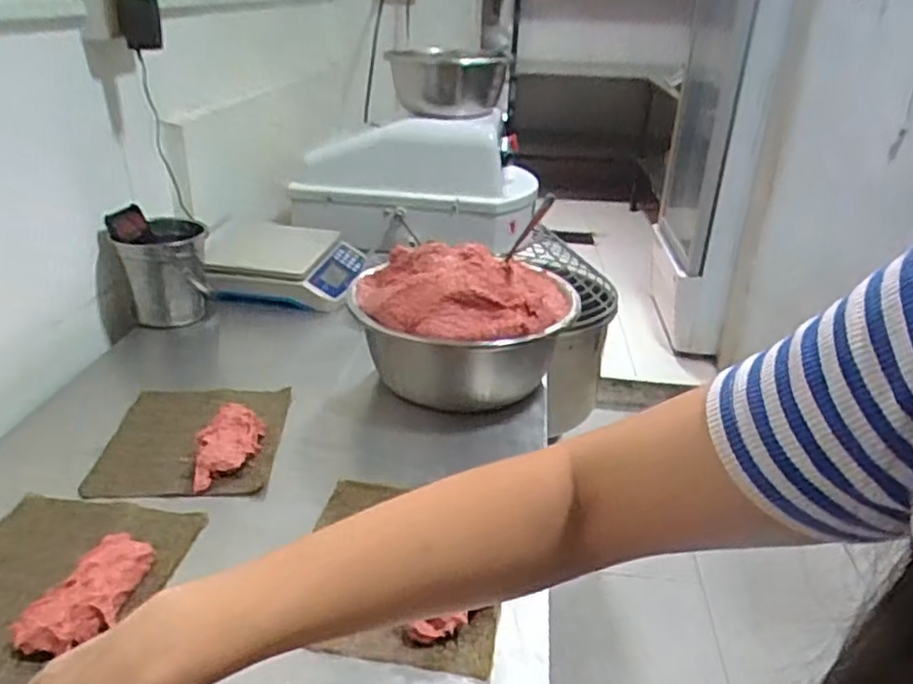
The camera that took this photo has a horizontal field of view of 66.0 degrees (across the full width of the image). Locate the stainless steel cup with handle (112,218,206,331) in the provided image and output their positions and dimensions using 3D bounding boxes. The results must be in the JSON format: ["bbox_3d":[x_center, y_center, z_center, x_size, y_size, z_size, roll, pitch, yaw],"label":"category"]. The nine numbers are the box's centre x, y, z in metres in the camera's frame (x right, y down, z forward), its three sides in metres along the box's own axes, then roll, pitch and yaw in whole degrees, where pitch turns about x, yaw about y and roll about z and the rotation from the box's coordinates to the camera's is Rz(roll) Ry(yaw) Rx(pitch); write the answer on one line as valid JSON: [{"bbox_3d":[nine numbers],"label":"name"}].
[{"bbox_3d":[-0.430,-0.101,1.049,0.110,0.133,0.124,0,27,-5],"label":"stainless steel cup with handle"}]

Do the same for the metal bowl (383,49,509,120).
[{"bbox_3d":[-0.014,-0.517,1.400,0.224,0.130,0.274,3,28,-1],"label":"metal bowl"}]

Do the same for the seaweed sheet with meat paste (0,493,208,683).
[{"bbox_3d":[-0.340,0.193,0.588,0.177,0.031,0.200,6,28,6],"label":"seaweed sheet with meat paste"}]

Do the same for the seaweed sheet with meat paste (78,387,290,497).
[{"bbox_3d":[-0.288,0.093,0.777,0.176,0.029,0.200,0,28,-5],"label":"seaweed sheet with meat paste"}]

